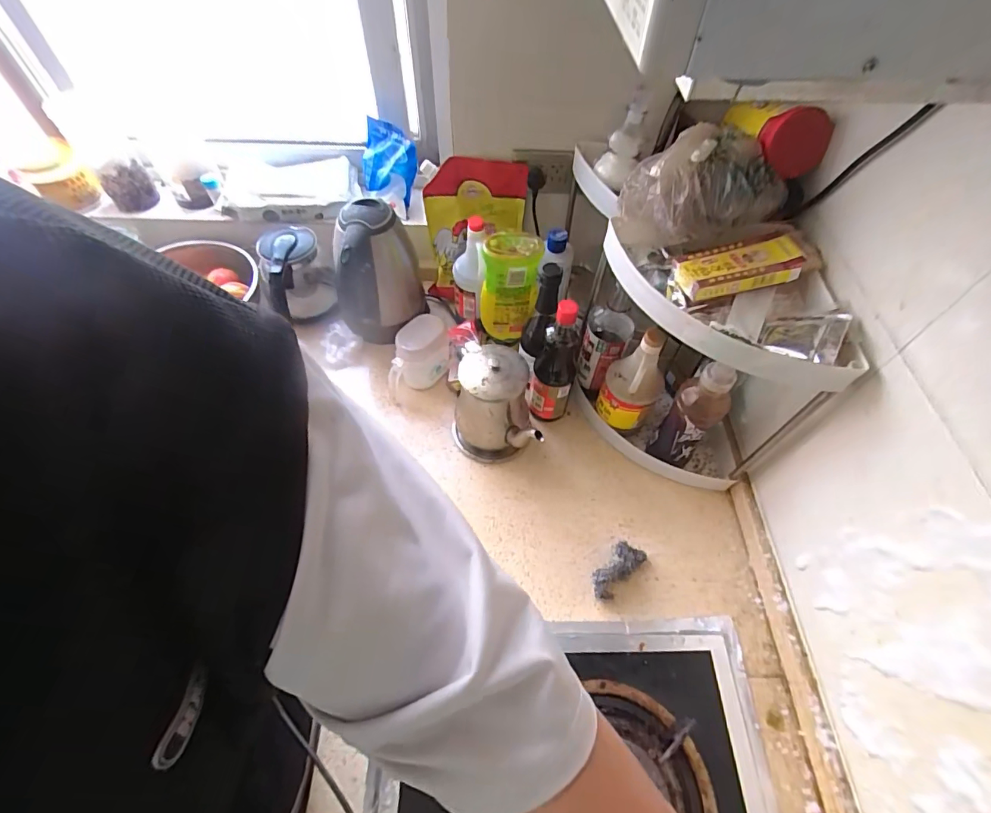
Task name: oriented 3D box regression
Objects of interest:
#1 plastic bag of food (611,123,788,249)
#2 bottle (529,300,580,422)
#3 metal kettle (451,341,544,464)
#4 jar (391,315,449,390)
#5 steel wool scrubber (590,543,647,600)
[{"bbox_3d":[0.248,-0.258,0.571,0.179,0.108,0.111,26,59,15],"label":"plastic bag of food"},{"bbox_3d":[0.090,-0.052,0.710,0.061,0.247,0.054,9,56,5],"label":"bottle"},{"bbox_3d":[0.003,-0.003,0.719,0.152,0.166,0.124,14,57,8],"label":"metal kettle"},{"bbox_3d":[-0.129,-0.093,0.801,0.094,0.107,0.077,-9,57,-8],"label":"jar"},{"bbox_3d":[0.172,0.225,0.645,0.095,0.043,0.041,-38,65,-24],"label":"steel wool scrubber"}]

